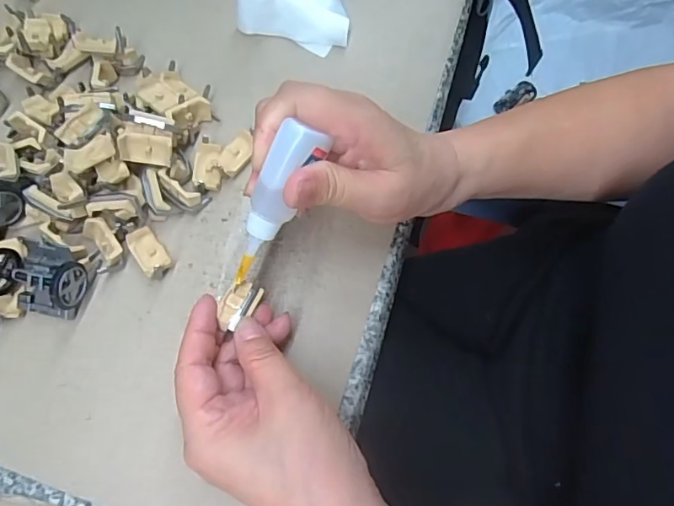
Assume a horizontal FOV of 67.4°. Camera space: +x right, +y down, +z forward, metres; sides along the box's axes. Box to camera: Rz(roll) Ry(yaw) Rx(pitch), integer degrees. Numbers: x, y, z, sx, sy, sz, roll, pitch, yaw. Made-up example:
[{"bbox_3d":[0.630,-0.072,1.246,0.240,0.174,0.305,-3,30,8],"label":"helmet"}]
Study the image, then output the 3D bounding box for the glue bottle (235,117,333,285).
[{"bbox_3d":[-0.032,-0.023,0.255,0.020,0.090,0.019,36,31,13],"label":"glue bottle"}]

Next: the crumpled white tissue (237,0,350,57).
[{"bbox_3d":[-0.029,-0.176,0.362,0.078,0.034,0.041,17,72,7],"label":"crumpled white tissue"}]

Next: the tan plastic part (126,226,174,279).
[{"bbox_3d":[-0.117,0.000,0.314,0.017,0.009,0.033,-35,73,-10],"label":"tan plastic part"}]

